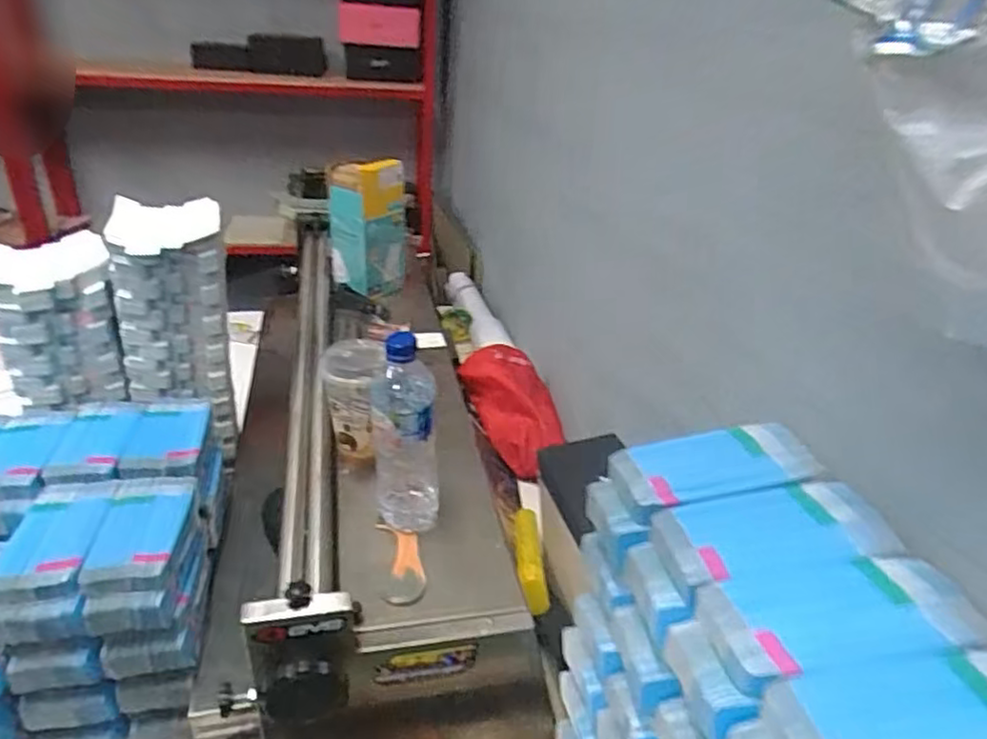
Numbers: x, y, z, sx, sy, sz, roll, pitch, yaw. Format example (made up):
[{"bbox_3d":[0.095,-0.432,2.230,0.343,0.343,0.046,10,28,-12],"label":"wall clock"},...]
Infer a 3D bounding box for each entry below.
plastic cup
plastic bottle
[{"bbox_3d":[-0.168,0.043,0.818,0.078,0.145,0.073,1,30,-6],"label":"plastic cup"},{"bbox_3d":[-0.092,0.075,0.715,0.067,0.230,0.079,0,30,-8],"label":"plastic bottle"}]

